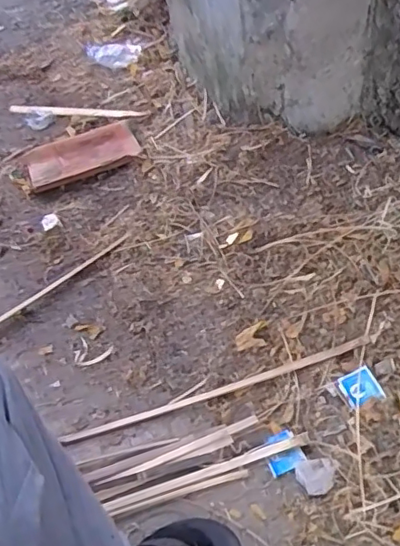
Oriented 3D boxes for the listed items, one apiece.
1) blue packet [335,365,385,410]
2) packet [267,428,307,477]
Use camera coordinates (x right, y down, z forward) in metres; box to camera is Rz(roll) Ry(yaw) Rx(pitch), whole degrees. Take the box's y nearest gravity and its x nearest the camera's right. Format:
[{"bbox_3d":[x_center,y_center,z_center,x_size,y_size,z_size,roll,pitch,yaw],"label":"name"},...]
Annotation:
[{"bbox_3d":[0.267,0.192,0.959,0.063,0.005,0.059,-25,55,3],"label":"blue packet"},{"bbox_3d":[0.134,0.292,0.924,0.058,0.012,0.060,-20,47,-13],"label":"packet"}]

